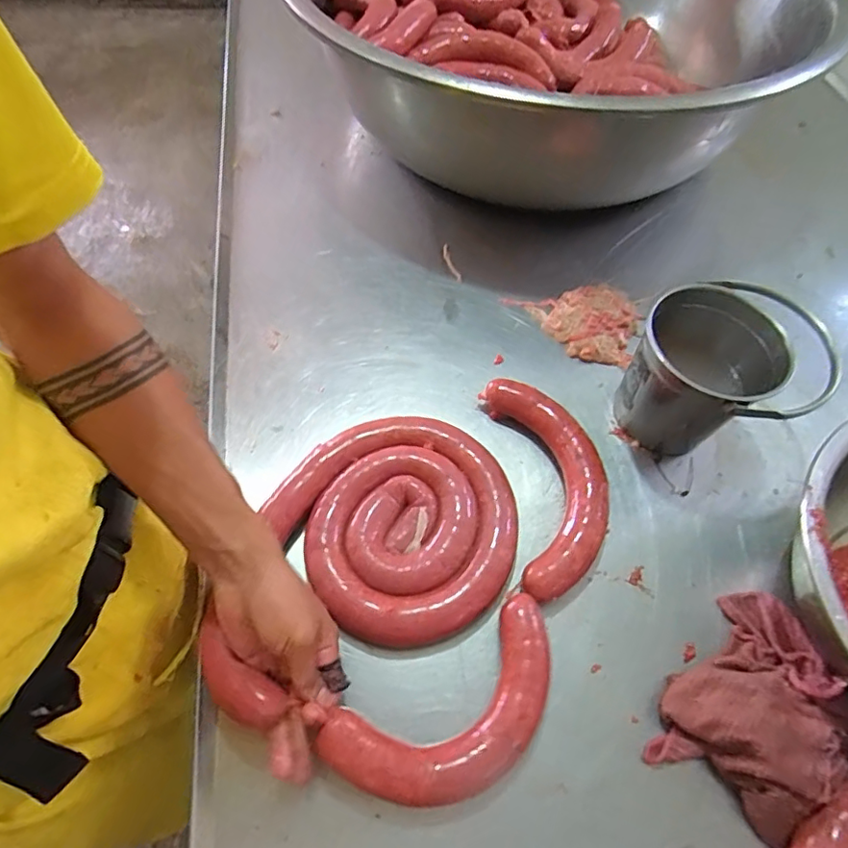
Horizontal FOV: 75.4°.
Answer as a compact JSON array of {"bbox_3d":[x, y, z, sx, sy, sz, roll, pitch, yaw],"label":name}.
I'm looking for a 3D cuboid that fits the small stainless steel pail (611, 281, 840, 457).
[{"bbox_3d":[0.290,-0.049,0.565,0.154,0.135,0.146,0,60,0],"label":"small stainless steel pail"}]

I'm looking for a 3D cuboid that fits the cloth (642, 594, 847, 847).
[{"bbox_3d":[0.282,0.226,0.455,0.130,0.054,0.182,30,64,16],"label":"cloth"}]

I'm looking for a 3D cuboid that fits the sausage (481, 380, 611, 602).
[{"bbox_3d":[0.131,0.057,0.561,0.108,0.043,0.237,-5,60,-3],"label":"sausage"}]

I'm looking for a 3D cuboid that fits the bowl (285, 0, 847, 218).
[{"bbox_3d":[0.162,-0.561,0.829,0.702,0.247,0.676,0,60,0],"label":"bowl"}]

